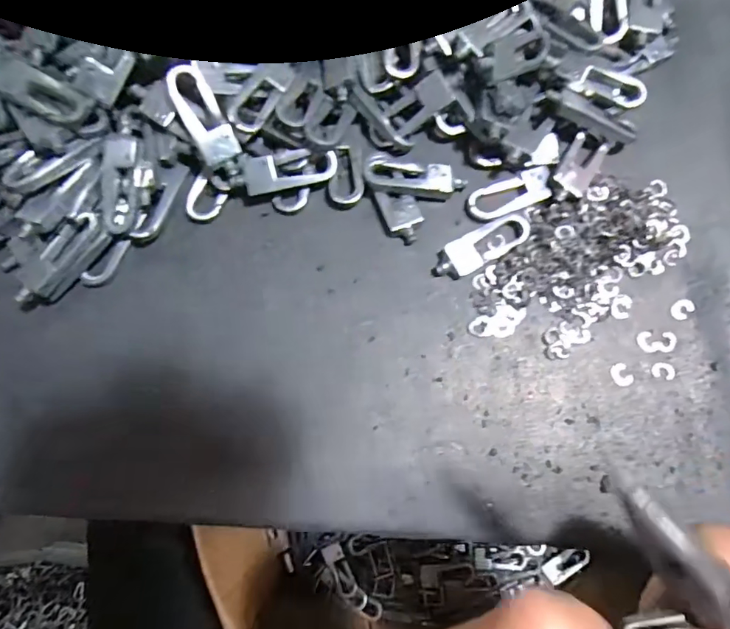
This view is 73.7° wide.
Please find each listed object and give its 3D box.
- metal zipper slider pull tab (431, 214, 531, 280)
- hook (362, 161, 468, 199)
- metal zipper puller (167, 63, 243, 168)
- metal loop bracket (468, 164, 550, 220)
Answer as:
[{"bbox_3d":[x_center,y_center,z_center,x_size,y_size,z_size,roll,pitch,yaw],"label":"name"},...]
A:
[{"bbox_3d":[0.049,-0.029,0.206,0.046,0.004,0.016,-29,79,-6],"label":"metal zipper slider pull tab"},{"bbox_3d":[0.022,-0.059,0.210,0.042,0.009,0.015,3,78,1],"label":"hook"},{"bbox_3d":[-0.066,-0.081,0.197,0.016,0.004,0.039,-29,105,-5],"label":"metal zipper puller"},{"bbox_3d":[0.063,-0.052,0.211,0.036,0.004,0.015,-20,78,-4],"label":"metal loop bracket"}]

